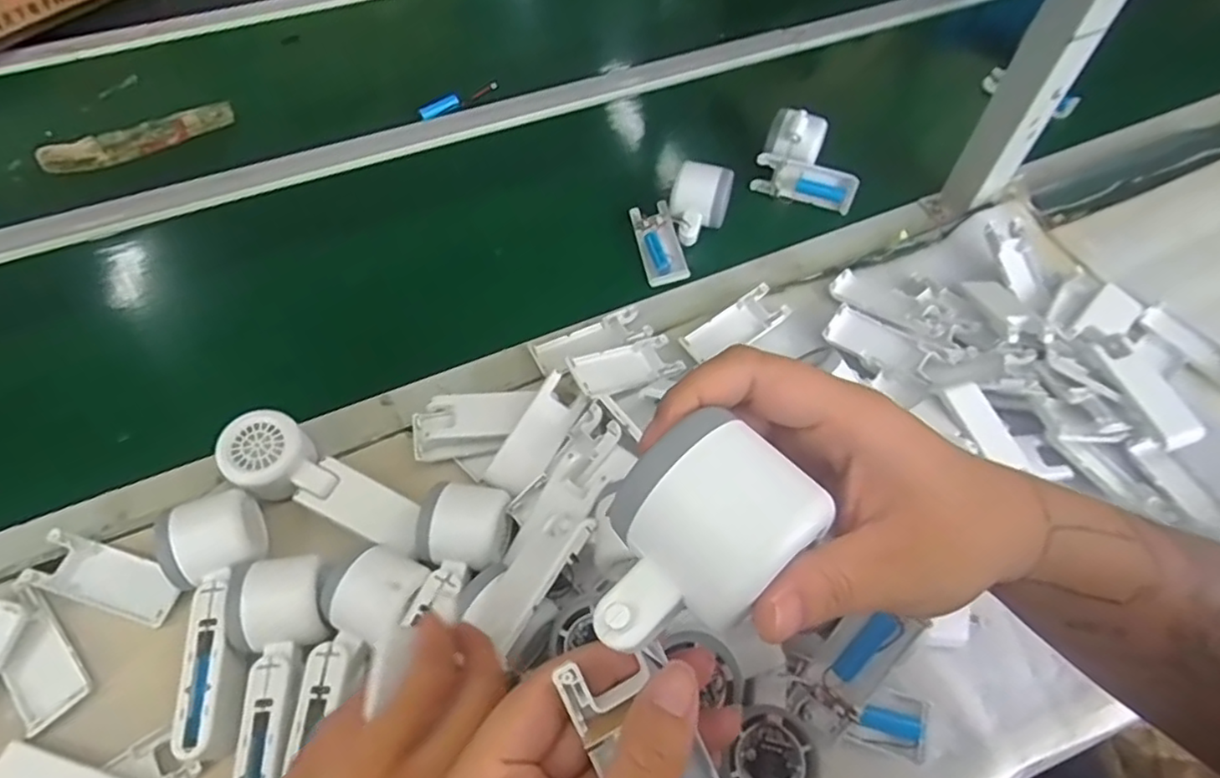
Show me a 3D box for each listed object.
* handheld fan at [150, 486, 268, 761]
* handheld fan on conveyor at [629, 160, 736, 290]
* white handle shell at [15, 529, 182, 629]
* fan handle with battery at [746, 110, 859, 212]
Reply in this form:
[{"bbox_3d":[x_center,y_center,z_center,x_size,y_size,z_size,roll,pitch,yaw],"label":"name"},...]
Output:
[{"bbox_3d":[-0.258,0.147,0.429,0.054,0.050,0.158,-18,60,-13],"label":"handheld fan"},{"bbox_3d":[0.077,-0.162,0.631,0.095,0.049,0.106,-5,58,-5],"label":"handheld fan on conveyor"},{"bbox_3d":[-0.355,0.134,0.460,0.102,0.017,0.040,14,58,8],"label":"white handle shell"},{"bbox_3d":[0.215,-0.243,0.694,0.106,0.082,0.065,21,59,12],"label":"fan handle with battery"}]

